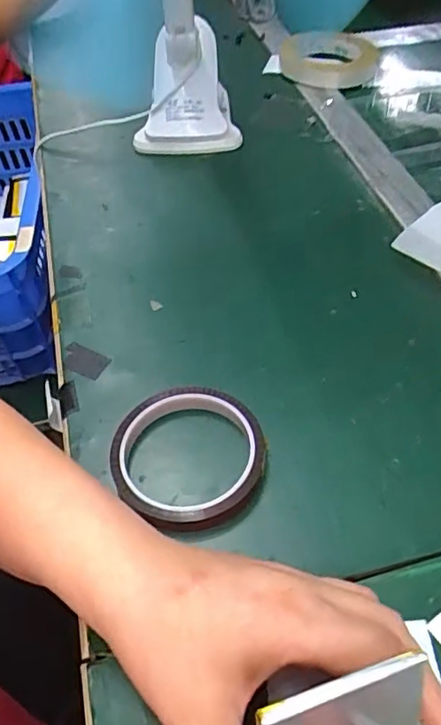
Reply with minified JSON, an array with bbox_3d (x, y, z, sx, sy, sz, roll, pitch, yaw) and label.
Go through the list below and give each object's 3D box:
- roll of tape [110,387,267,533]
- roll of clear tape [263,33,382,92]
[{"bbox_3d":[-0.020,0.057,0.340,0.091,0.021,0.092,-3,51,3],"label":"roll of tape"},{"bbox_3d":[0.128,-0.366,0.662,0.115,0.024,0.120,-3,51,3],"label":"roll of clear tape"}]

